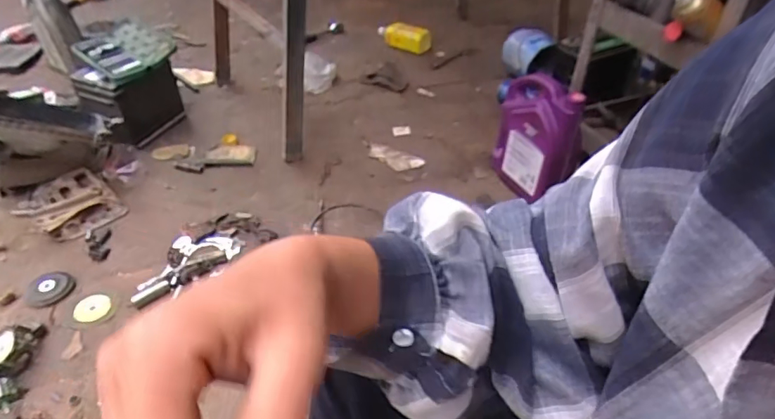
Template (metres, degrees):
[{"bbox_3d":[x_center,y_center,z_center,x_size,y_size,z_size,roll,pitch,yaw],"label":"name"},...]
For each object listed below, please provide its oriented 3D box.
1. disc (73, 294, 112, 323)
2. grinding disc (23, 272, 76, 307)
[{"bbox_3d":[-0.578,0.193,0.975,0.064,0.008,0.059,-1,62,1],"label":"disc"},{"bbox_3d":[-0.675,0.157,0.995,0.083,0.014,0.083,5,55,-8],"label":"grinding disc"}]

